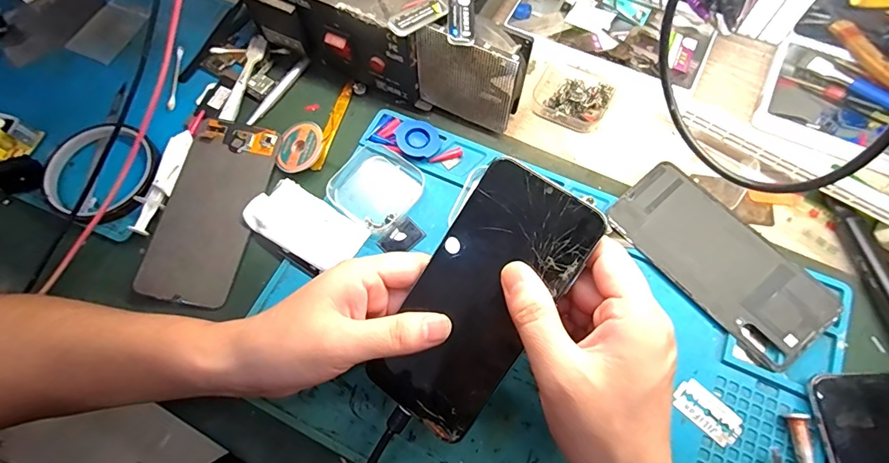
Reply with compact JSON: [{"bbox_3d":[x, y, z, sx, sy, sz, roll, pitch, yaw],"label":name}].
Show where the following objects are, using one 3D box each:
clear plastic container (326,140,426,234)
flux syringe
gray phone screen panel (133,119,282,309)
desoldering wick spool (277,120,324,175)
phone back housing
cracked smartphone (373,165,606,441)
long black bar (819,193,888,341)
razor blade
[{"bbox_3d":[-0.053,-0.035,0.358,0.064,0.017,0.066,34,73,15],"label":"clear plastic container"},{"bbox_3d":[-0.226,-0.042,0.352,0.021,0.017,0.087,13,69,7],"label":"flux syringe"},{"bbox_3d":[-0.183,-0.020,0.350,0.071,0.007,0.150,11,71,1],"label":"gray phone screen panel"},{"bbox_3d":[-0.120,-0.071,0.366,0.042,0.010,0.042,-1,68,2],"label":"desoldering wick spool"},{"bbox_3d":[0.195,0.019,0.319,0.068,0.013,0.151,-39,72,-13],"label":"phone back housing"},{"bbox_3d":[0.020,0.040,0.251,0.072,0.005,0.154,30,97,13],"label":"cracked smartphone"},{"bbox_3d":[0.303,0.025,0.311,0.020,0.016,0.118,-5,68,0],"label":"long black bar"},{"bbox_3d":[0.170,0.116,0.286,0.041,0.004,0.023,41,75,16],"label":"razor blade"}]

